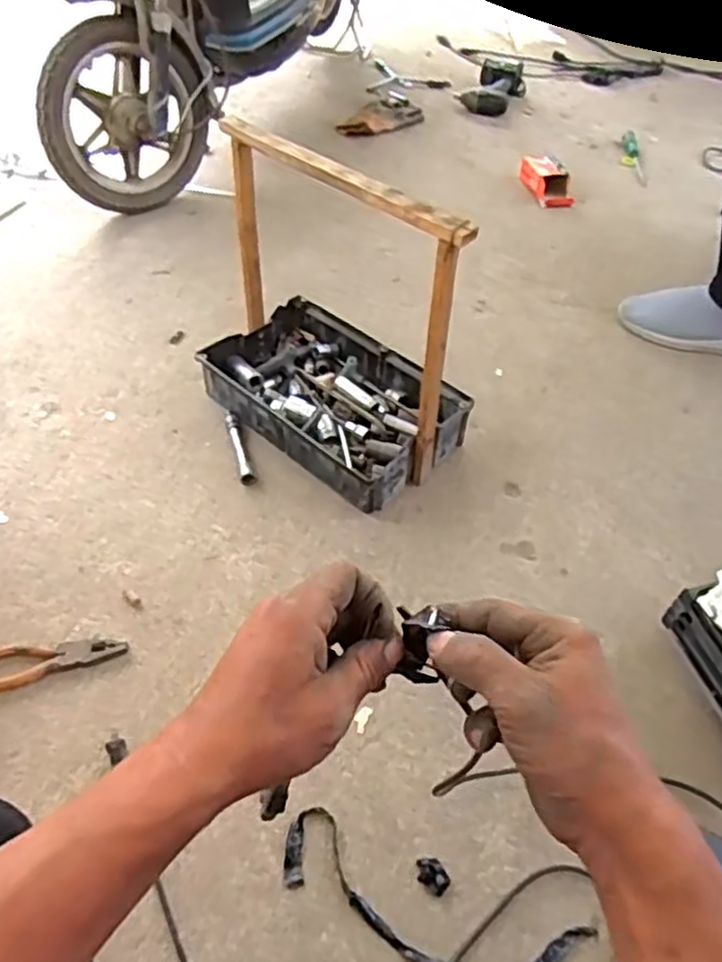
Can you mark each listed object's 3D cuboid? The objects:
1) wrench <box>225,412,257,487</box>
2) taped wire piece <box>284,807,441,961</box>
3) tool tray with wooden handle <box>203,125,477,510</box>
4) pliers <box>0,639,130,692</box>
[{"bbox_3d":[-0.168,-0.049,0.985,0.021,0.016,0.129,-11,50,-14],"label":"wrench"},{"bbox_3d":[-0.001,0.387,0.640,0.067,0.008,0.189,-35,59,-30],"label":"taped wire piece"},{"bbox_3d":[-0.033,-0.214,0.906,0.357,0.357,0.217,37,56,23],"label":"tool tray with wooden handle"},{"bbox_3d":[-0.352,0.200,0.767,0.185,0.013,0.051,-5,49,-8],"label":"pliers"}]

